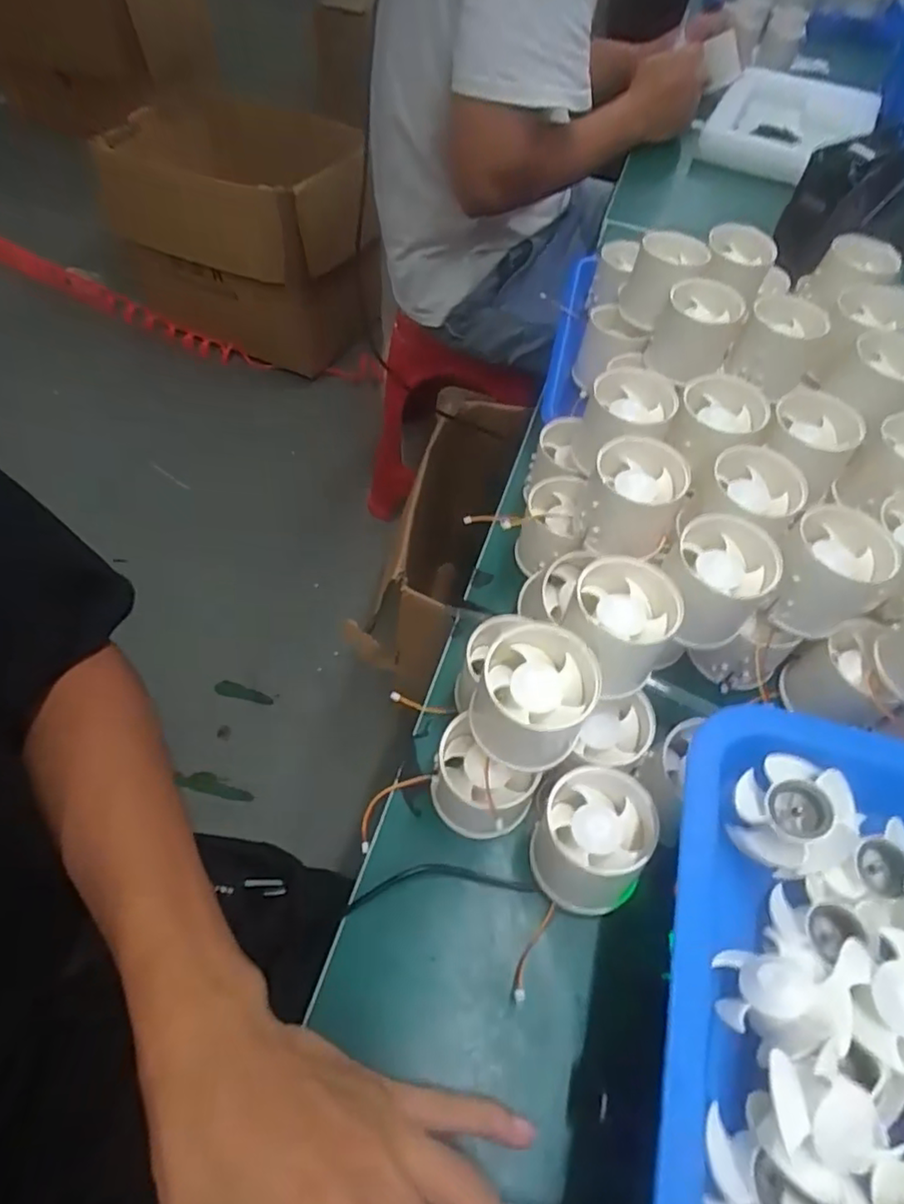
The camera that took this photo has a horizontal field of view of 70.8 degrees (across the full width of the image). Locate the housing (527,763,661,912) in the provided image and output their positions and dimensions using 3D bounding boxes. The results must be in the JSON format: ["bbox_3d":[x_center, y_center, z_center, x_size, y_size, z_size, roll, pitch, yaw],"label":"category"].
[{"bbox_3d":[0.068,0.116,0.311,0.050,0.047,0.058,5,57,-1],"label":"housing"}]

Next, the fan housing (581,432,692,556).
[{"bbox_3d":[0.103,-0.056,0.366,0.055,0.054,0.053,25,59,11],"label":"fan housing"}]

